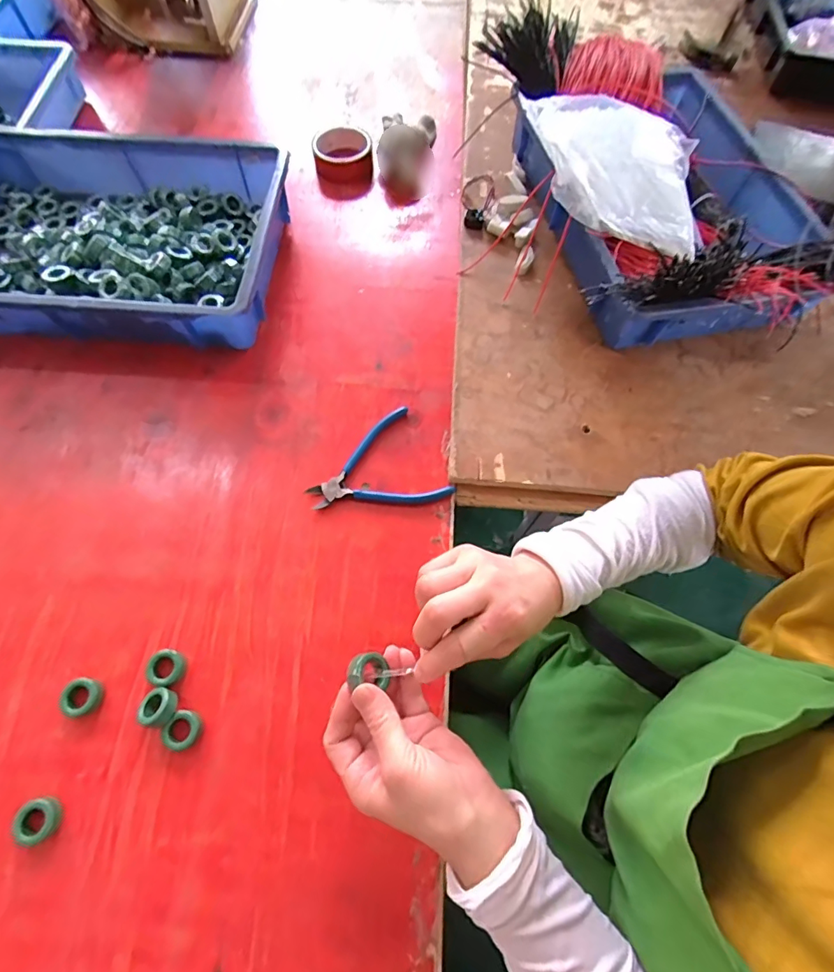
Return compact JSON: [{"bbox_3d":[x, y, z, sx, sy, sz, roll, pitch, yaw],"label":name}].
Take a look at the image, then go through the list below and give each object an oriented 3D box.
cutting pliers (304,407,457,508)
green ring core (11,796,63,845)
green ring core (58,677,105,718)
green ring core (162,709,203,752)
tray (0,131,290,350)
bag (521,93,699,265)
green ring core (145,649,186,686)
[{"bbox_3d":[-0.048,-0.016,0.497,0.137,0.009,0.114,-23,70,-11],"label":"cutting pliers"},{"bbox_3d":[-0.304,0.266,0.368,0.035,0.010,0.030,-18,69,-8],"label":"green ring core"},{"bbox_3d":[-0.295,0.185,0.406,0.030,0.014,0.031,0,67,-1],"label":"green ring core"},{"bbox_3d":[-0.200,0.209,0.396,0.029,0.010,0.031,26,69,9],"label":"green ring core"},{"bbox_3d":[-0.390,-0.308,0.576,0.433,0.076,0.280,3,67,0],"label":"tray"},{"bbox_3d":[0.242,-0.385,0.561,0.226,0.063,0.202,5,67,1],"label":"bag"},{"bbox_3d":[-0.224,0.163,0.414,0.029,0.013,0.029,0,67,-1],"label":"green ring core"}]

